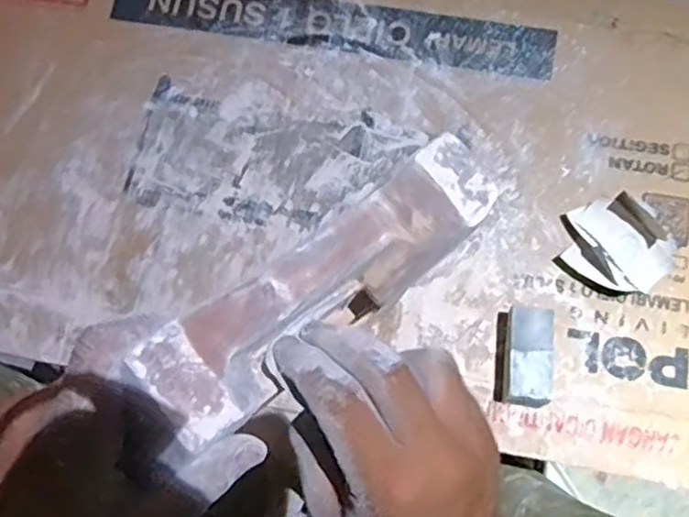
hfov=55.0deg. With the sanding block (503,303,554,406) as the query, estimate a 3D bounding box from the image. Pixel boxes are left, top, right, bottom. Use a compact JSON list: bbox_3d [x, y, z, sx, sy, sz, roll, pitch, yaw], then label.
[{"bbox_3d":[0.175,0.095,0.638,0.043,0.042,0.093,8,73,2],"label":"sanding block"}]

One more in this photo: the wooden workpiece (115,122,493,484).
[{"bbox_3d":[-0.009,0.015,0.288,0.170,0.062,0.045,-36,76,-28],"label":"wooden workpiece"}]

